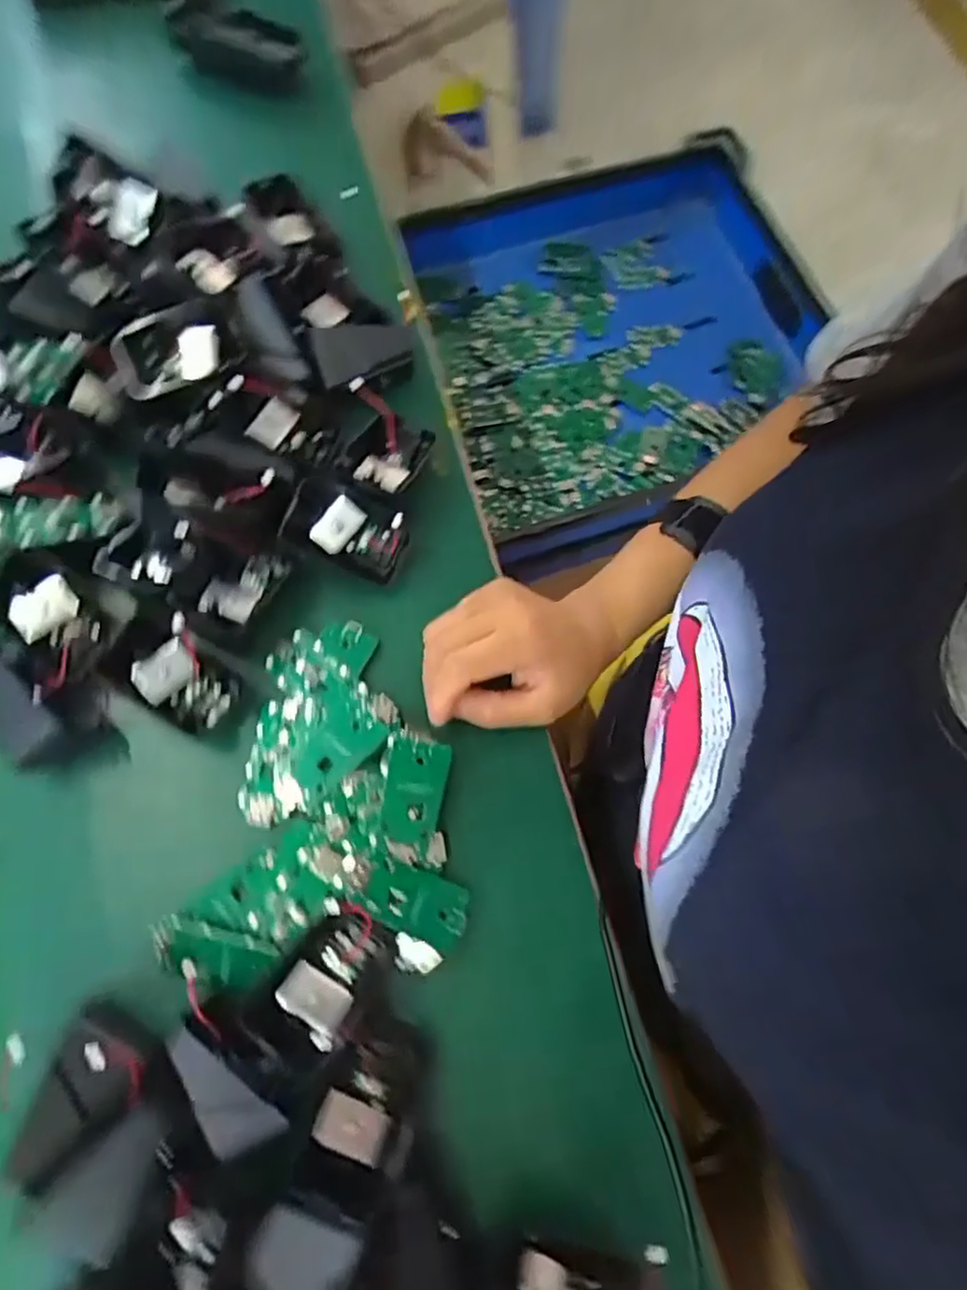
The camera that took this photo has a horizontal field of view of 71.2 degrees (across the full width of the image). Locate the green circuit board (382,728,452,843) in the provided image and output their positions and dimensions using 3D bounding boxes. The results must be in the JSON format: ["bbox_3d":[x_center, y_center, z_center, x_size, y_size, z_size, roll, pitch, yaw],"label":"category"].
[{"bbox_3d":[-0.036,0.075,0.353,0.030,0.004,0.054,12,80,-6],"label":"green circuit board"}]

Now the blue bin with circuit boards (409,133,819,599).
[{"bbox_3d":[0.177,-0.373,0.833,0.486,0.094,0.452,-18,72,-8],"label":"blue bin with circuit boards"}]

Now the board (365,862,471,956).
[{"bbox_3d":[-0.034,0.131,0.339,0.053,0.009,0.030,26,57,-15],"label":"board"}]

